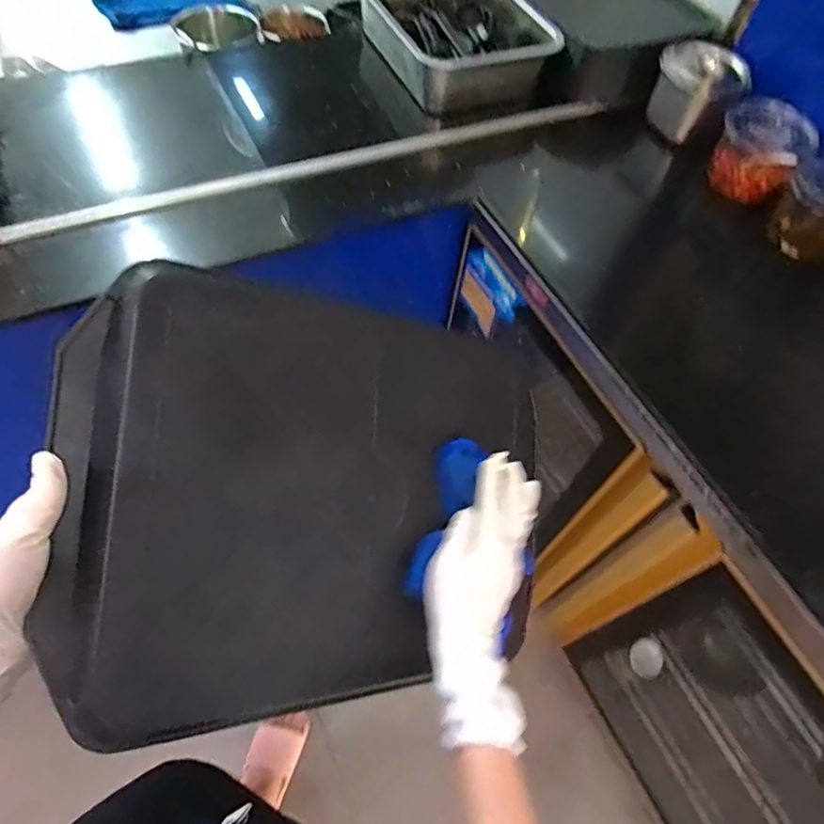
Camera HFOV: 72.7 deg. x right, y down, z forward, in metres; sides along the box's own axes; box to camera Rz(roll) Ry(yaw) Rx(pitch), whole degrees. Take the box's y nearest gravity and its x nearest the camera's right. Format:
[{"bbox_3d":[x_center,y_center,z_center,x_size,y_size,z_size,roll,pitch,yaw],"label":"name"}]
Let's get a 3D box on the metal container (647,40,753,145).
[{"bbox_3d":[0.452,-0.519,0.905,0.111,0.106,0.129,-15,61,-11],"label":"metal container"}]

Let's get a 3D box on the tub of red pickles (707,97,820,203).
[{"bbox_3d":[0.525,-0.393,0.846,0.125,0.091,0.121,1,59,-2],"label":"tub of red pickles"}]

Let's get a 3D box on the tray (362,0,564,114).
[{"bbox_3d":[0.065,-0.692,1.012,0.281,0.099,0.408,-17,61,-12],"label":"tray"}]

